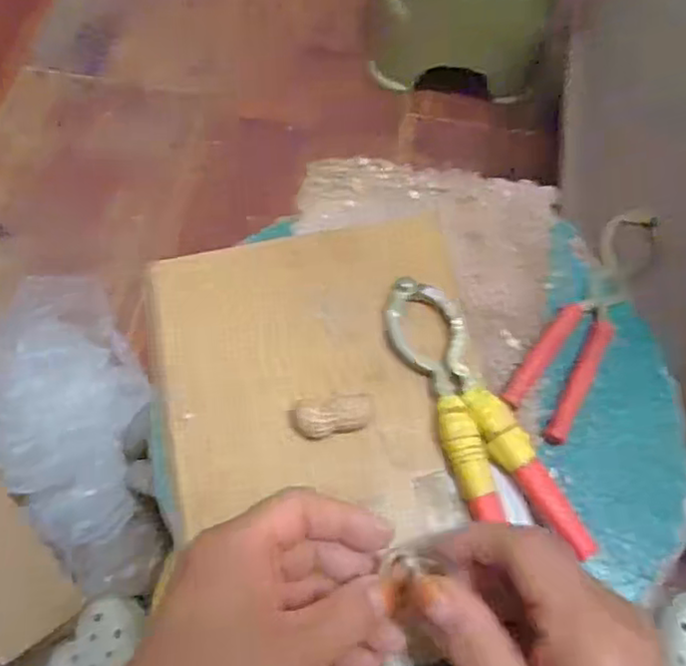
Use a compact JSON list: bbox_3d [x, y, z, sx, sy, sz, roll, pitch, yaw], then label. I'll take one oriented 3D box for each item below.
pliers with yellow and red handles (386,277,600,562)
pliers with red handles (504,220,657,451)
[{"bbox_3d":[0.064,0.040,0.334,0.043,0.010,0.156,-23,69,-10],"label":"pliers with yellow and red handles"},{"bbox_3d":[0.138,-0.012,0.372,0.037,0.014,0.151,31,70,12],"label":"pliers with red handles"}]

